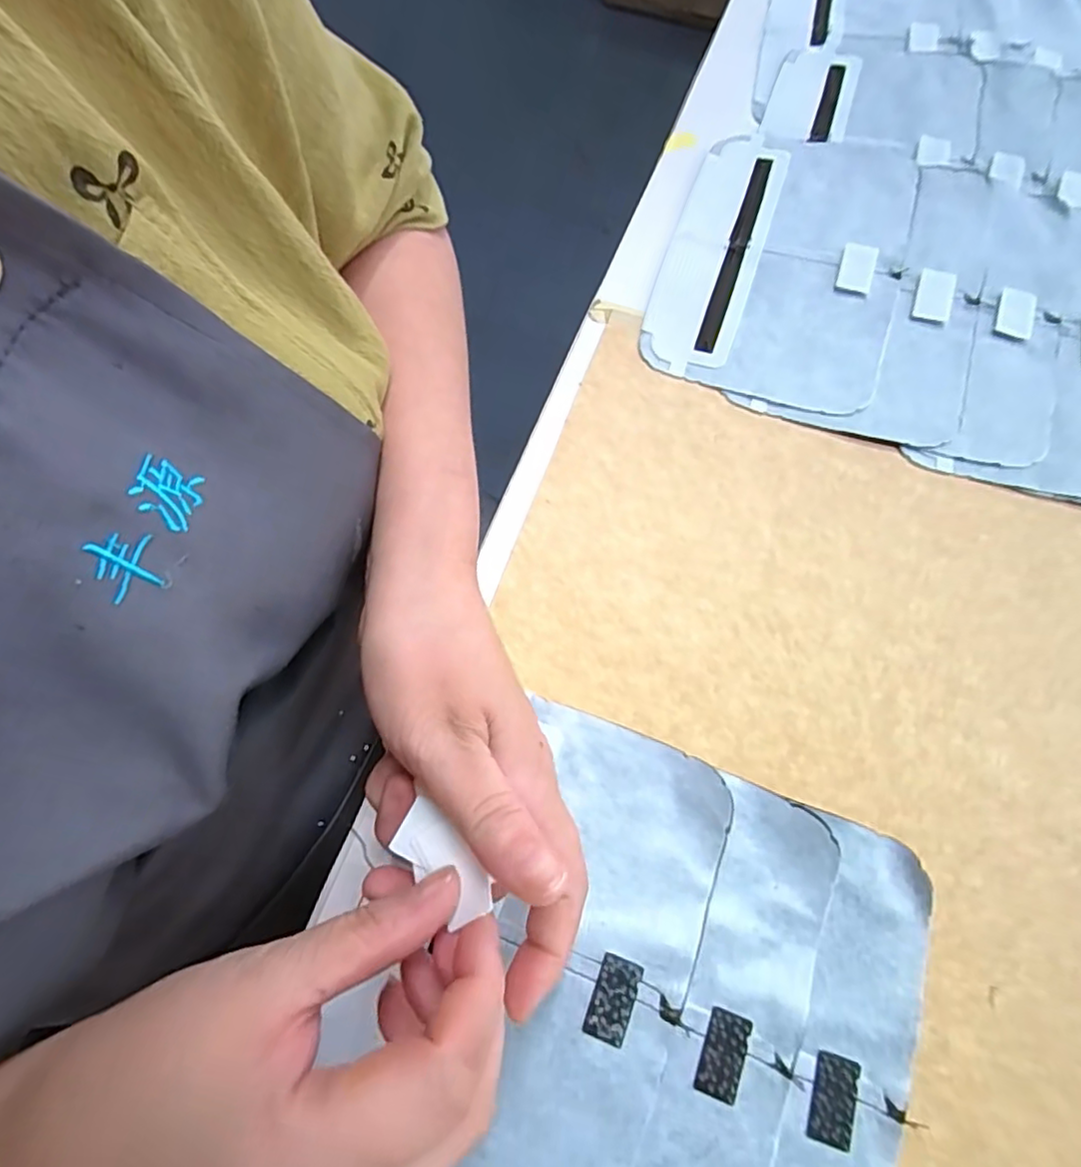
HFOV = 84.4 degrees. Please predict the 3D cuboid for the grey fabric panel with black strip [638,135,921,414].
[{"bbox_3d":[0.145,-0.195,0.354,0.130,0.007,0.200,18,72,7],"label":"grey fabric panel with black strip"}]

